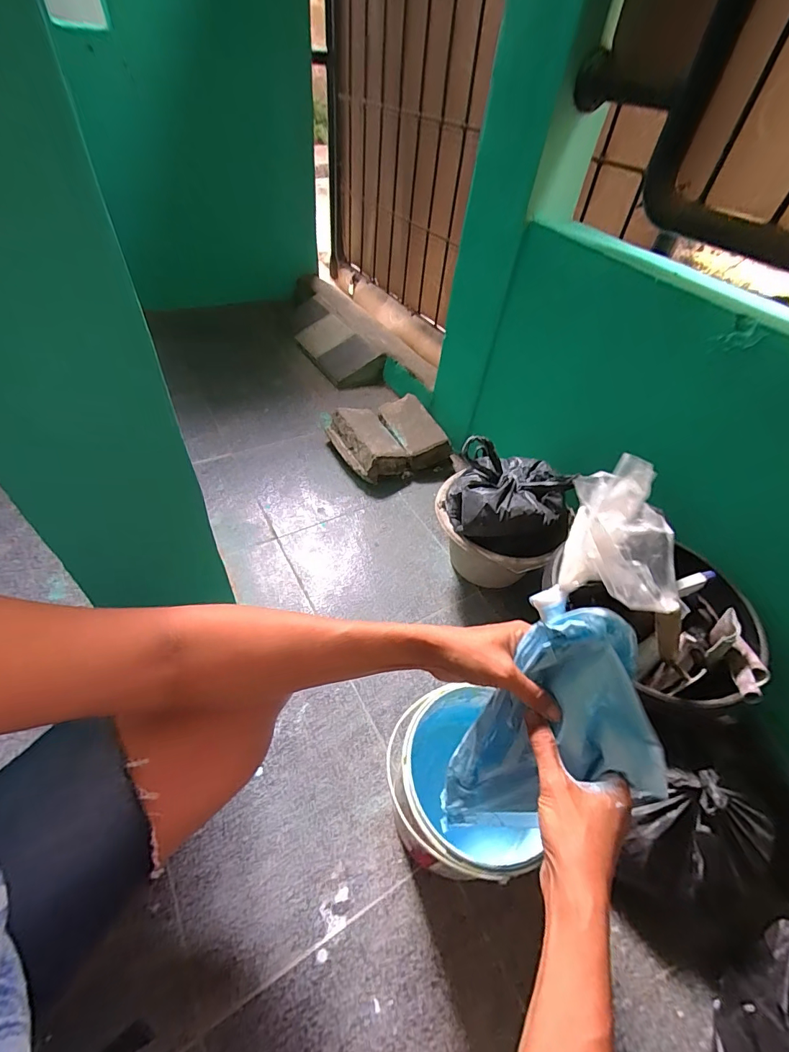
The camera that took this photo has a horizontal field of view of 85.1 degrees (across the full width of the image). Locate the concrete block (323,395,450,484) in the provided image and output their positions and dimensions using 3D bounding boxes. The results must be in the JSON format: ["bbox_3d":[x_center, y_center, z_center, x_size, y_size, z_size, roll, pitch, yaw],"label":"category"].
[{"bbox_3d":[-0.022,-0.220,1.093,0.248,0.095,0.224,-20,54,-22],"label":"concrete block"}]

